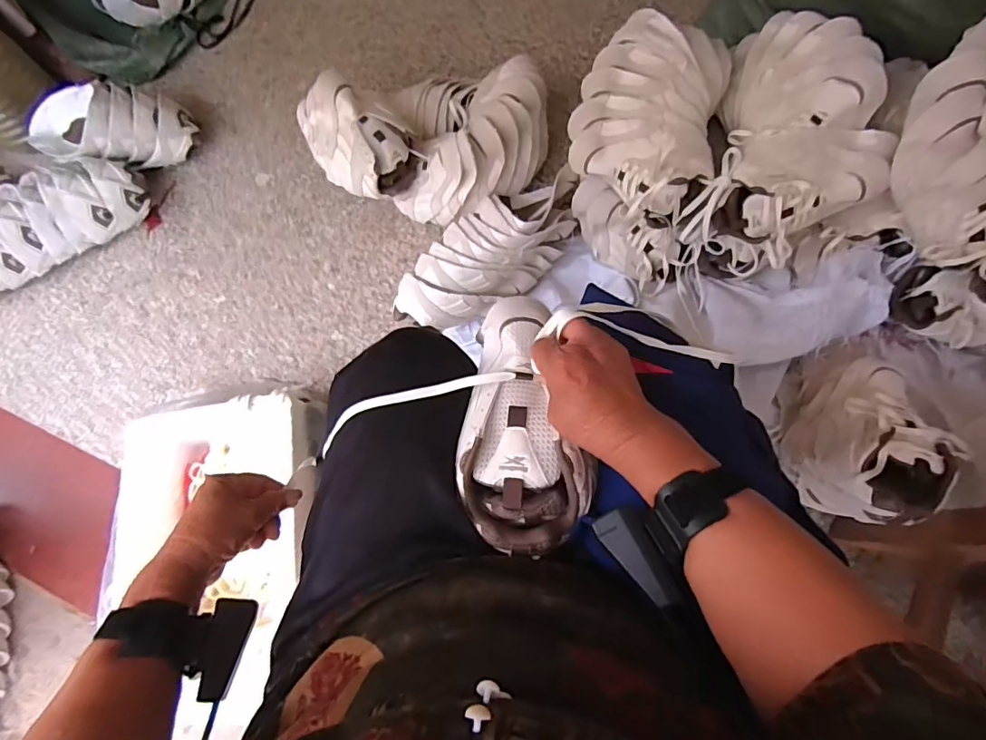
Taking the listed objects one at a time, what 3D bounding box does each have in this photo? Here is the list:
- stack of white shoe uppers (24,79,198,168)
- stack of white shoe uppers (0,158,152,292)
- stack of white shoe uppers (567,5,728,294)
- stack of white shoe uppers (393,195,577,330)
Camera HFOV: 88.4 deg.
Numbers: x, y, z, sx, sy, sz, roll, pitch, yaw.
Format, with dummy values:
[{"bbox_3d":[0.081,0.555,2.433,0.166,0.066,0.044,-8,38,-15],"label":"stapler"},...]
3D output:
[{"bbox_3d":[-0.801,-0.490,1.058,0.321,0.145,0.162,7,73,7],"label":"stack of white shoe uppers"},{"bbox_3d":[-0.897,-0.282,1.008,0.408,0.140,0.131,-30,72,-5],"label":"stack of white shoe uppers"},{"bbox_3d":[0.242,-0.356,0.838,0.220,0.225,0.334,11,73,8],"label":"stack of white shoe uppers"},{"bbox_3d":[-0.017,-0.192,0.884,0.340,0.111,0.163,-43,74,-9],"label":"stack of white shoe uppers"}]

